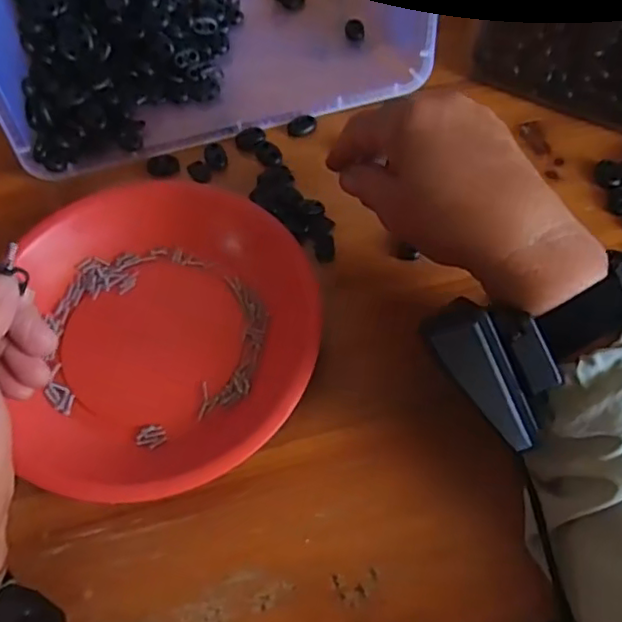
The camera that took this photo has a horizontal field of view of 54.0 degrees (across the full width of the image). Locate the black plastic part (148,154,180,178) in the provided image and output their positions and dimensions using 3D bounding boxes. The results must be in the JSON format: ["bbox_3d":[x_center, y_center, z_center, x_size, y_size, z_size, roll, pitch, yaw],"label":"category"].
[{"bbox_3d":[-0.104,-0.103,0.432,0.021,0.010,0.013,-12,63,-5],"label":"black plastic part"}]

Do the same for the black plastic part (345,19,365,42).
[{"bbox_3d":[0.035,-0.224,0.488,0.015,0.008,0.017,-7,62,-3],"label":"black plastic part"}]

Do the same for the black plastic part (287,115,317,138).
[{"bbox_3d":[-0.007,-0.135,0.446,0.021,0.010,0.013,-5,62,-1],"label":"black plastic part"}]

